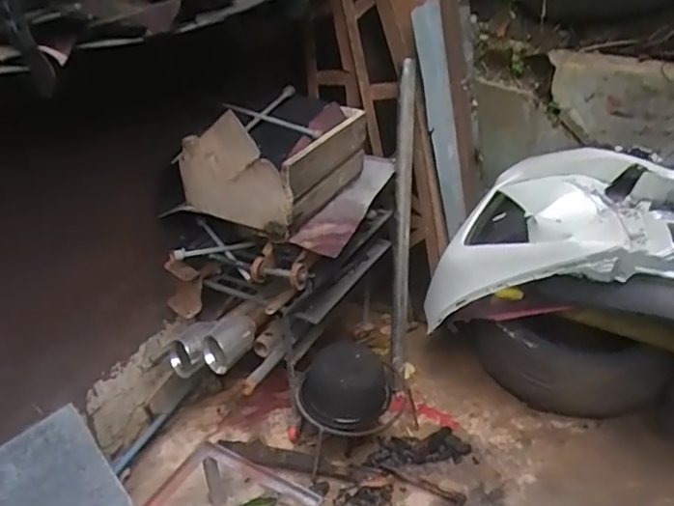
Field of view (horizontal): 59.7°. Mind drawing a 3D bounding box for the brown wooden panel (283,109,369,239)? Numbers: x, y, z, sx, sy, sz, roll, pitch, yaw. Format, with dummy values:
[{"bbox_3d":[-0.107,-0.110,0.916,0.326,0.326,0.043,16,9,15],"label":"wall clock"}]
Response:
[{"bbox_3d":[-0.018,-0.218,1.575,0.044,0.220,0.428,22,45,25],"label":"brown wooden panel"}]

